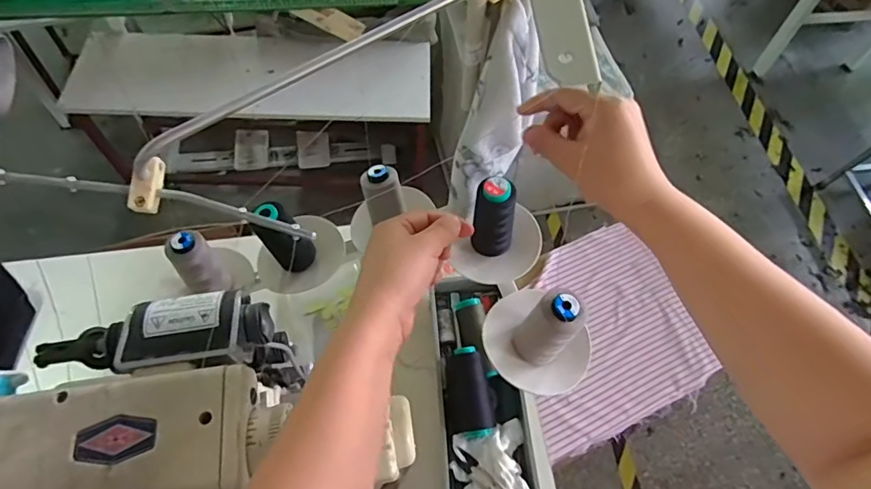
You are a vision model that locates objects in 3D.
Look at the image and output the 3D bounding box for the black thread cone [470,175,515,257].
[{"bbox_3d":[0.067,-0.030,0.593,0.049,0.101,0.043,9,60,2],"label":"black thread cone"}]

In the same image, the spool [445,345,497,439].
[{"bbox_3d":[0.048,0.200,0.704,0.057,0.050,0.113,-4,61,-5],"label":"spool"}]

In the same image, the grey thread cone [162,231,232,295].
[{"bbox_3d":[-0.303,0.027,0.665,0.052,0.097,0.048,-21,63,-14],"label":"grey thread cone"}]

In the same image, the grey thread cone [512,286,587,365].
[{"bbox_3d":[0.117,0.087,0.540,0.049,0.107,0.044,41,66,19],"label":"grey thread cone"}]

